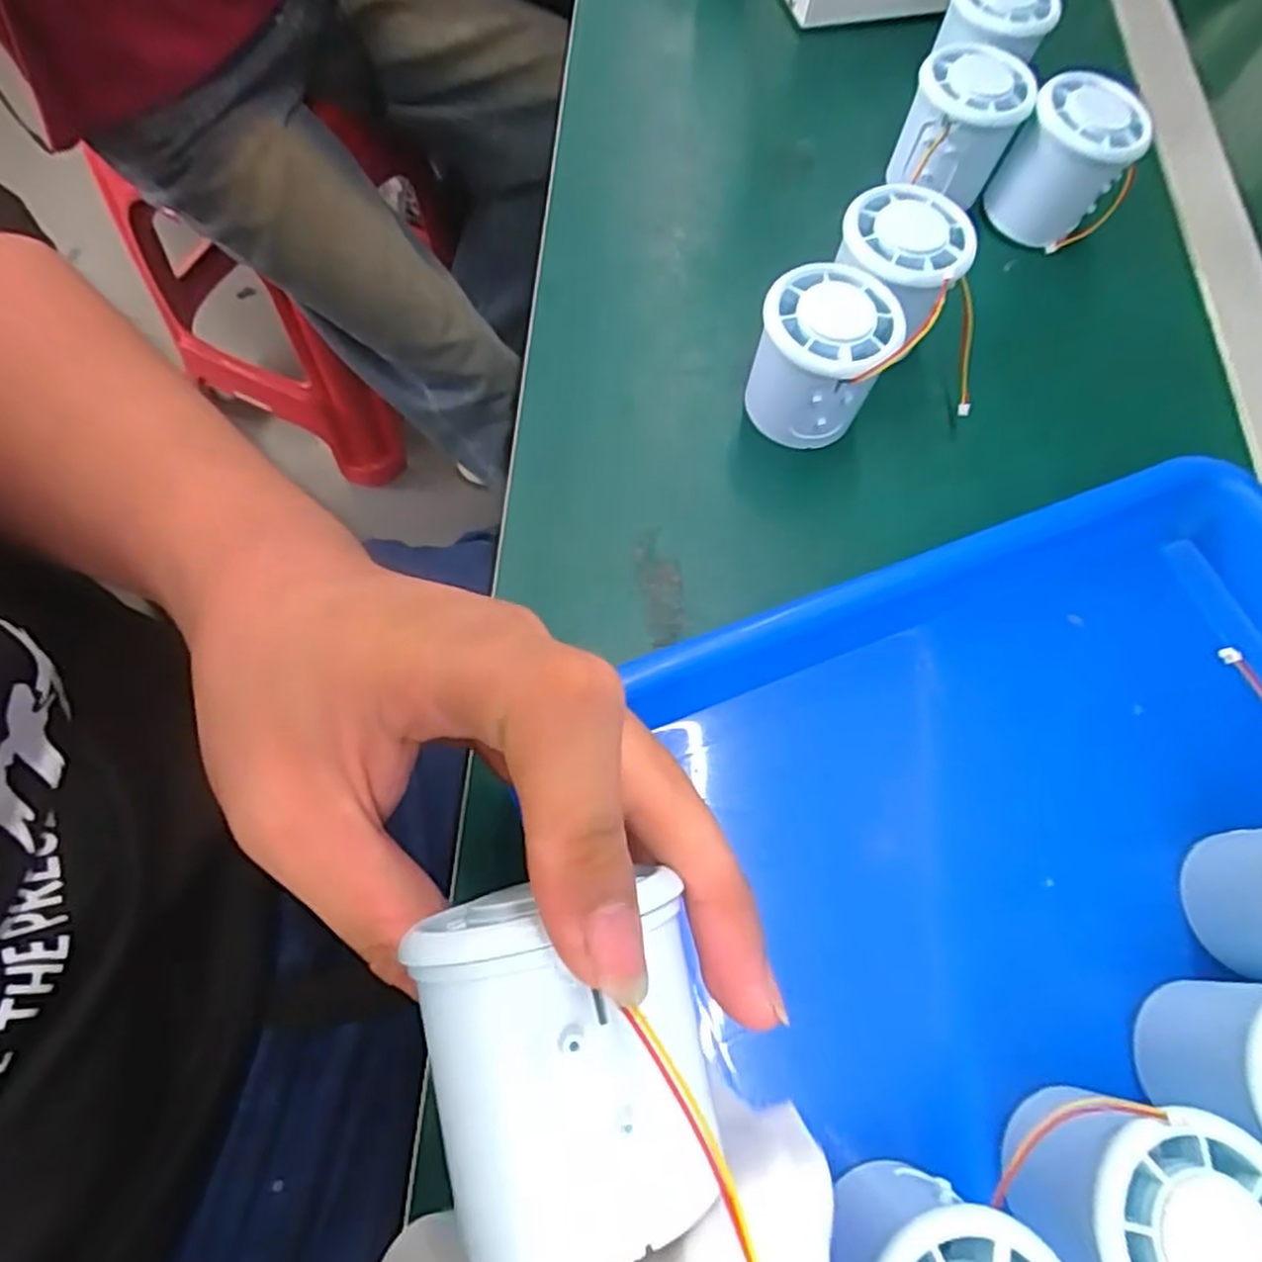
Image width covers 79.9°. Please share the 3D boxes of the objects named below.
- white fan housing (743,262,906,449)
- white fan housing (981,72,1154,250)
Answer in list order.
[{"bbox_3d":[0.082,-0.119,0.328,0.054,0.060,0.051,1,68,-3],"label":"white fan housing"},{"bbox_3d":[0.225,-0.241,0.389,0.052,0.054,0.054,1,68,-3],"label":"white fan housing"}]

